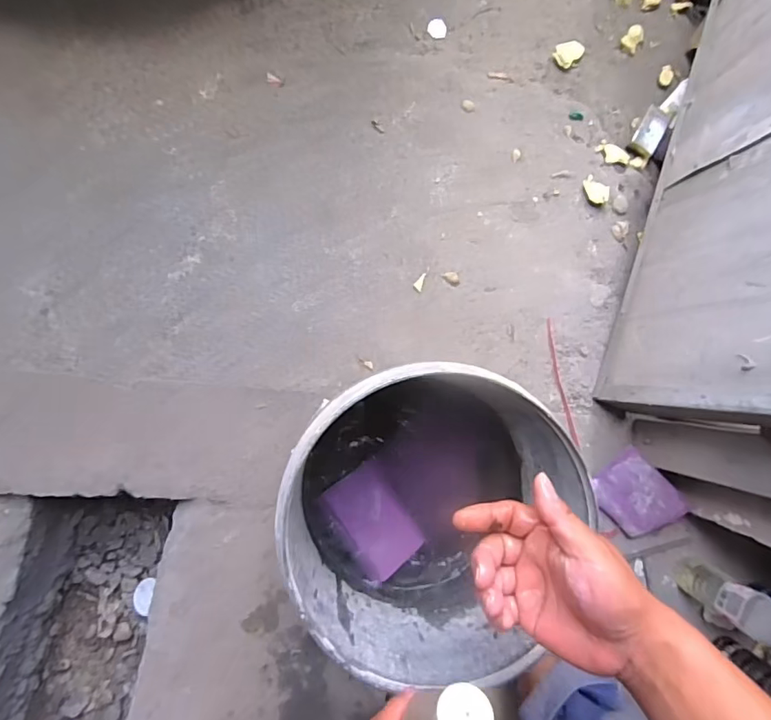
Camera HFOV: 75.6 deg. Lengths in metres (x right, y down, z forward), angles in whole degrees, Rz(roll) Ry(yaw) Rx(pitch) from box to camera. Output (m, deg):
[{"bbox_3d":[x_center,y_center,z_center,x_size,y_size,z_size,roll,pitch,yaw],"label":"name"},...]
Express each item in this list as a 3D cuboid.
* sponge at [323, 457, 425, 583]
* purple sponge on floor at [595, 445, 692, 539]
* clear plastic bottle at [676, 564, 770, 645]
[{"bbox_3d":[-0.013,0.211,0.650,0.083,0.021,0.137,-31,94,-8],"label":"sponge"},{"bbox_3d":[0.432,0.237,0.855,0.130,0.015,0.110,46,106,6],"label":"purple sponge on floor"},{"bbox_3d":[0.554,0.382,0.786,0.056,0.223,0.068,23,86,-8],"label":"clear plastic bottle"}]

